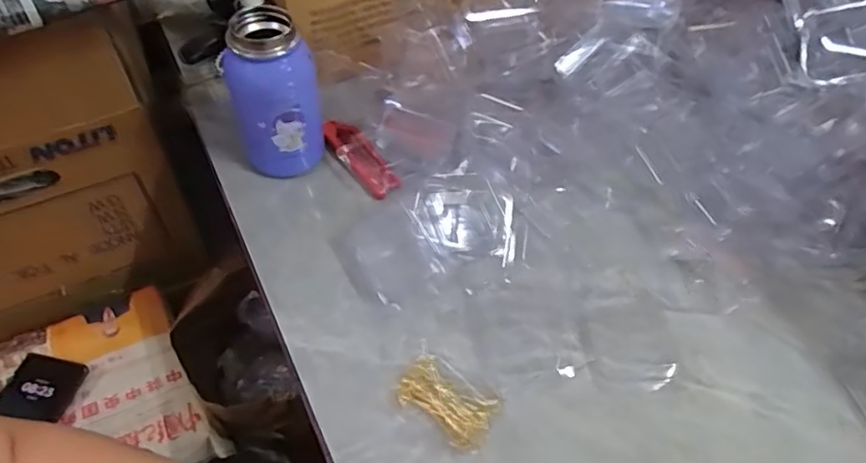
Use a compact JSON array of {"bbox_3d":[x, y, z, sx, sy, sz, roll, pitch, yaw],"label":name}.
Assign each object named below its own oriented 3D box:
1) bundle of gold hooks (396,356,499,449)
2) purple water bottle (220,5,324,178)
[{"bbox_3d":[0.009,0.120,0.410,0.067,0.010,0.041,30,55,18],"label":"bundle of gold hooks"},{"bbox_3d":[-0.139,-0.116,0.516,0.061,0.143,0.060,2,51,-3],"label":"purple water bottle"}]

